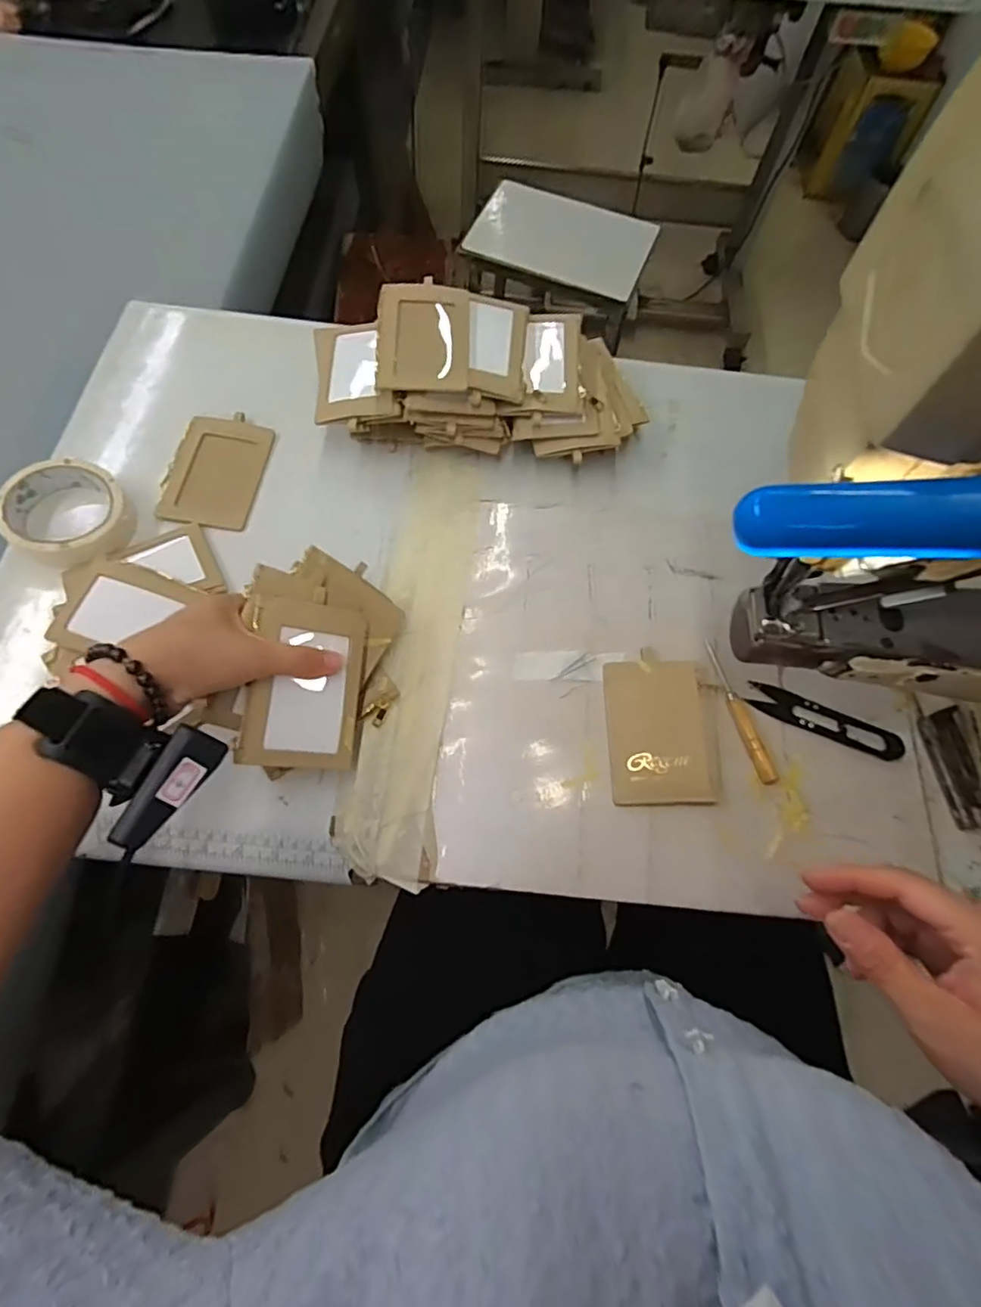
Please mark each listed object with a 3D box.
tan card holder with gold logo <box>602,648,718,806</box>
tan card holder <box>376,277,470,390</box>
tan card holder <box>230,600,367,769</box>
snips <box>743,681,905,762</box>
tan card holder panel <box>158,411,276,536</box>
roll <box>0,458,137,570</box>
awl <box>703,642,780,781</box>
[{"bbox_3d":[0.128,0.056,0.455,0.075,0.011,0.113,0,68,-3],"label":"tan card holder with gold logo"},{"bbox_3d":[-0.055,-0.264,0.492,0.074,0.008,0.100,2,76,-7],"label":"tan card holder"},{"bbox_3d":[-0.124,0.020,0.400,0.078,0.012,0.110,6,84,-31],"label":"tan card holder"},{"bbox_3d":[0.263,0.055,0.469,0.122,0.008,0.025,24,69,7],"label":"snips"},{"bbox_3d":[-0.242,-0.162,0.524,0.080,0.006,0.114,10,70,-5],"label":"tan card holder panel"},{"bbox_3d":[-0.346,-0.113,0.487,0.097,0.033,0.108,-11,69,-7],"label":"roll"},{"bbox_3d":[0.193,0.044,0.464,0.012,0.010,0.116,-15,69,-9],"label":"awl"}]

